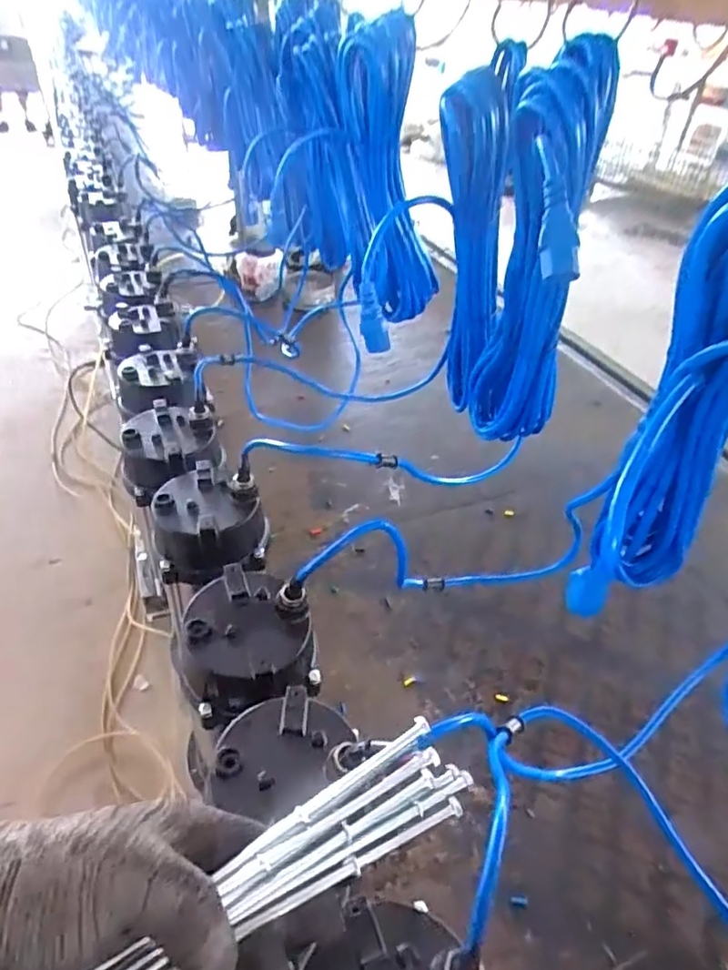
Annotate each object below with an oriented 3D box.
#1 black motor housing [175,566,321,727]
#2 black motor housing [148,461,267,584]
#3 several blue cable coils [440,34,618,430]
[{"bbox_3d":[-0.102,0.140,0.528,0.117,0.071,0.133,-7,42,-13],"label":"black motor housing"},{"bbox_3d":[-0.168,0.035,0.648,0.112,0.069,0.127,-10,42,-15],"label":"black motor housing"},{"bbox_3d":[0.135,-0.217,0.592,0.095,0.350,0.159,-9,42,-14],"label":"several blue cable coils"}]

